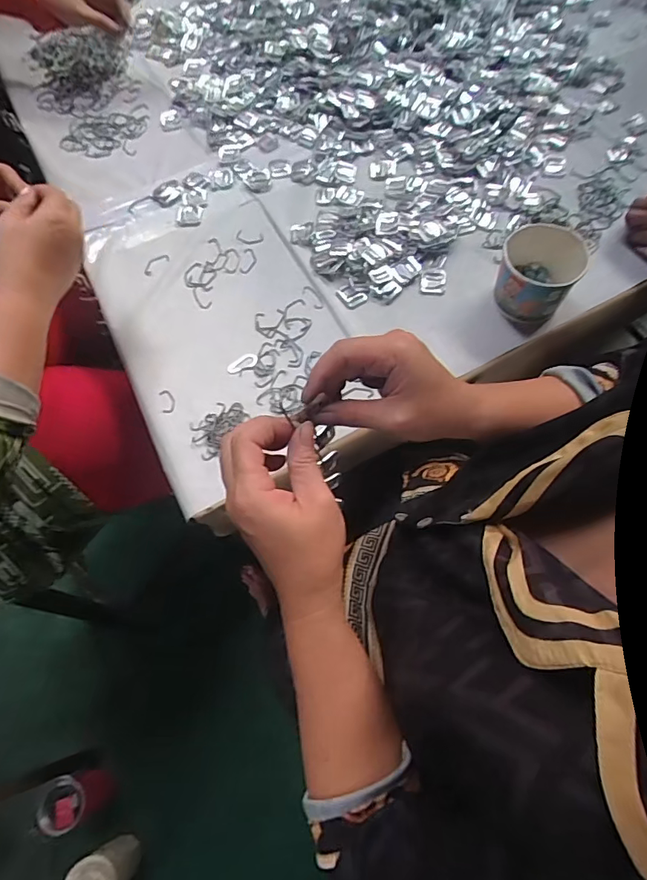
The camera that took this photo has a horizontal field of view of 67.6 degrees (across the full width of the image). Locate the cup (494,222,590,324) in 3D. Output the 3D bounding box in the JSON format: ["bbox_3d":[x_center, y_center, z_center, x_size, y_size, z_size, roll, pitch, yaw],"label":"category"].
[{"bbox_3d":[0.248,-0.192,0.571,0.076,0.077,0.085,16,67,10],"label":"cup"}]

